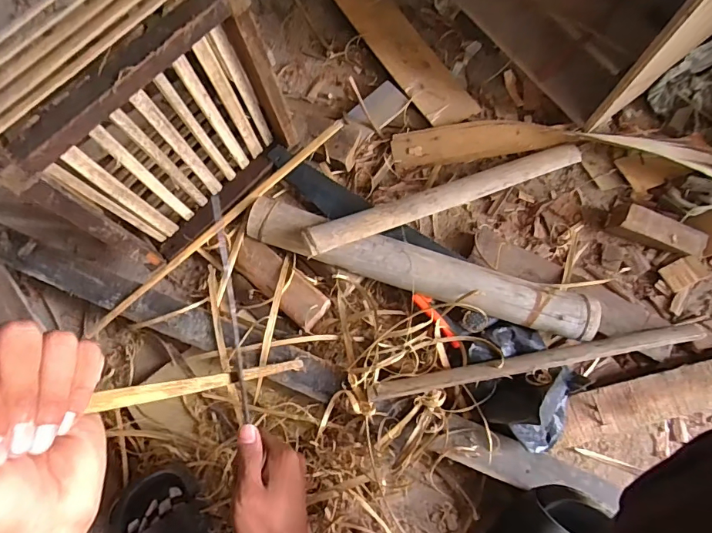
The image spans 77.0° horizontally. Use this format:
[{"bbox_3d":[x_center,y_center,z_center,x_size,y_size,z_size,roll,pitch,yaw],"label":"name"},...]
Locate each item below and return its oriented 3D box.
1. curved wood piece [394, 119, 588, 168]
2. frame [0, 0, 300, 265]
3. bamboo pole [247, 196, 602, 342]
[{"bbox_3d":[0.215,-0.215,0.751,0.303,0.008,0.065,-9,75,-1],"label":"curved wood piece"},{"bbox_3d":[-0.327,-0.262,0.586,0.283,0.291,0.383,-42,78,-9],"label":"frame"},{"bbox_3d":[0.092,0.005,0.660,0.513,0.055,0.066,17,76,5],"label":"bamboo pole"}]

